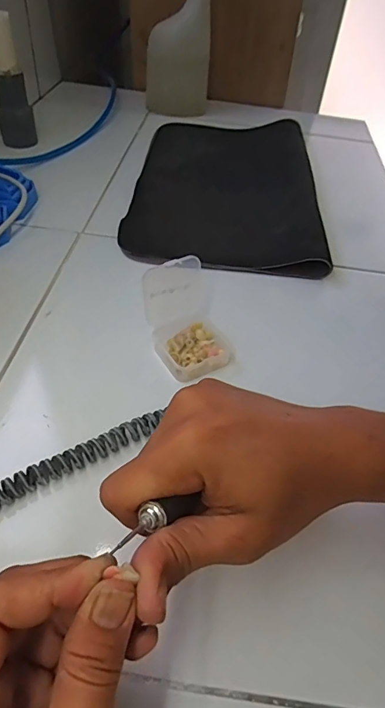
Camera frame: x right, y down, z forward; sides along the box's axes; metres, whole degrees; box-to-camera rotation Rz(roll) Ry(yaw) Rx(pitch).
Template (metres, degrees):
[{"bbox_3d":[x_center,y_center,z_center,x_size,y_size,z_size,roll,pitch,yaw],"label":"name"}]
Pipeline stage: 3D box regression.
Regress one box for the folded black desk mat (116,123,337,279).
[{"bbox_3d":[0.049,-0.255,0.615,0.230,0.027,0.414,6,47,0],"label":"folded black desk mat"}]

